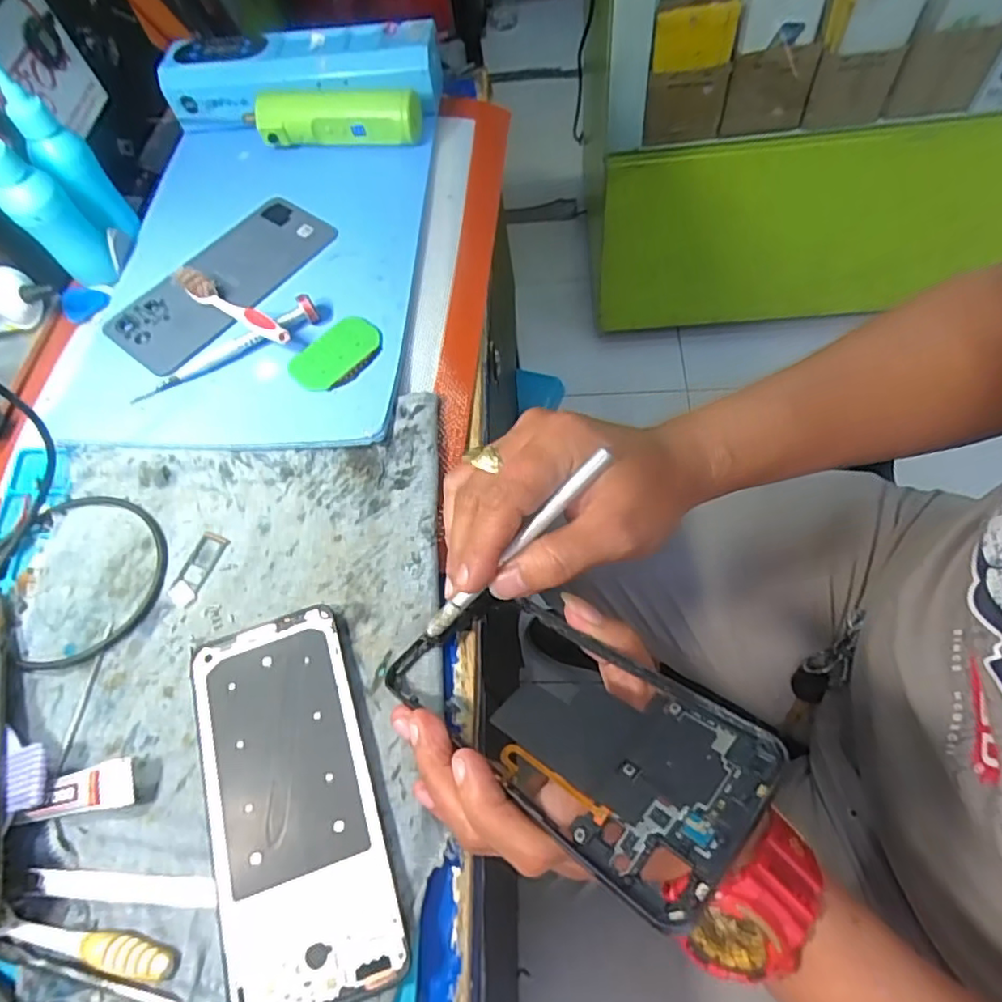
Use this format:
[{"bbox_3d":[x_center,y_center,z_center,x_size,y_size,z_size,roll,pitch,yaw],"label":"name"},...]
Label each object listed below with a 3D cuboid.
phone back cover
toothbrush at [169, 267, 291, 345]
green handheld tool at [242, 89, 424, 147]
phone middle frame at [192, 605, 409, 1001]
[{"bbox_3d":[-0.188,-0.149,0.404,0.072,0.010,0.153,33,71,20],"label":"phone back cover"},{"bbox_3d":[-0.170,-0.121,0.373,0.108,0.024,0.015,36,73,21],"label":"toothbrush"},{"bbox_3d":[-0.123,-0.281,0.443,0.129,0.030,0.028,3,65,4],"label":"green handheld tool"},{"bbox_3d":[-0.093,0.128,0.264,0.071,0.010,0.156,-19,63,-3],"label":"phone middle frame"}]

